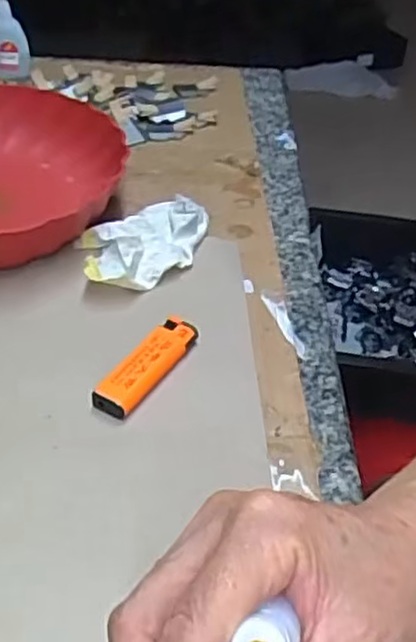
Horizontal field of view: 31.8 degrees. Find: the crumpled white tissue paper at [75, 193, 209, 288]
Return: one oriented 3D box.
[{"bbox_3d":[-0.045,-0.057,0.528,0.113,0.025,0.067,-23,47,-33],"label":"crumpled white tissue paper"}]

